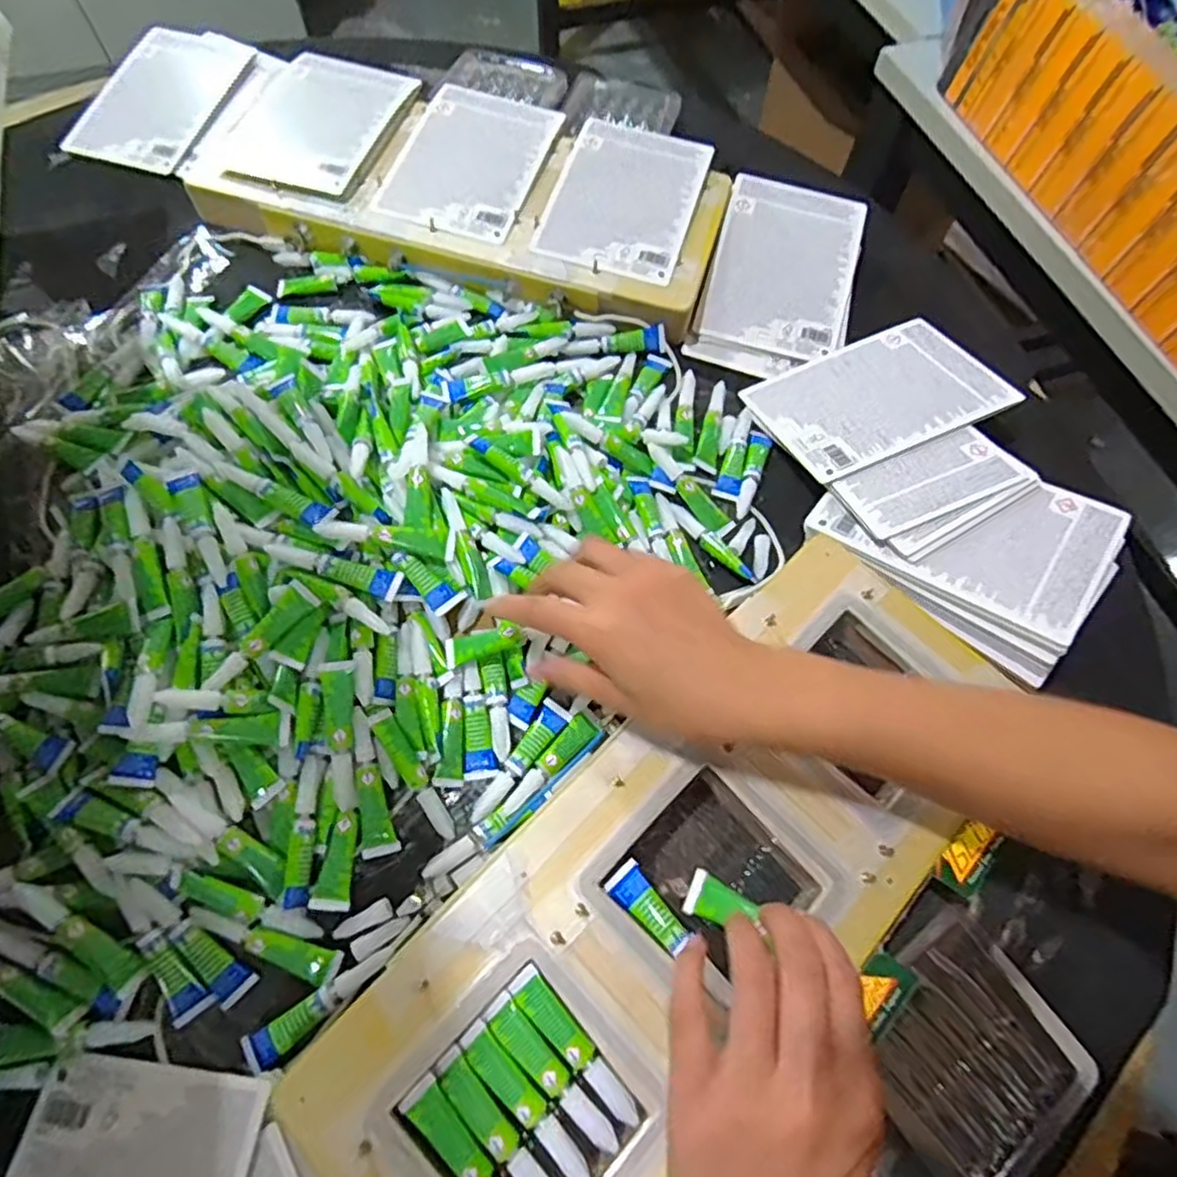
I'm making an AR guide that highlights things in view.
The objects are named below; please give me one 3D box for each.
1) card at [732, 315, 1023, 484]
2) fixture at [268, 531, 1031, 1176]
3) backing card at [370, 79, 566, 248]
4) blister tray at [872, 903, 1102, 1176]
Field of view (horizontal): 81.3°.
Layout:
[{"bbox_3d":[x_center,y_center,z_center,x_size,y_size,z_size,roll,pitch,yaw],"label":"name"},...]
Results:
[{"bbox_3d":[0.215,-0.146,0.515,0.165,0.006,0.117,-22,54,-5],"label":"card"},{"bbox_3d":[0.060,0.156,0.373,0.165,0.044,0.421,41,70,16],"label":"fixture"},{"bbox_3d":[-0.097,-0.363,0.578,0.115,0.009,0.168,16,69,4],"label":"backing card"},{"bbox_3d":[0.197,0.243,0.357,0.102,0.011,0.105,-31,69,-15],"label":"blister tray"}]

